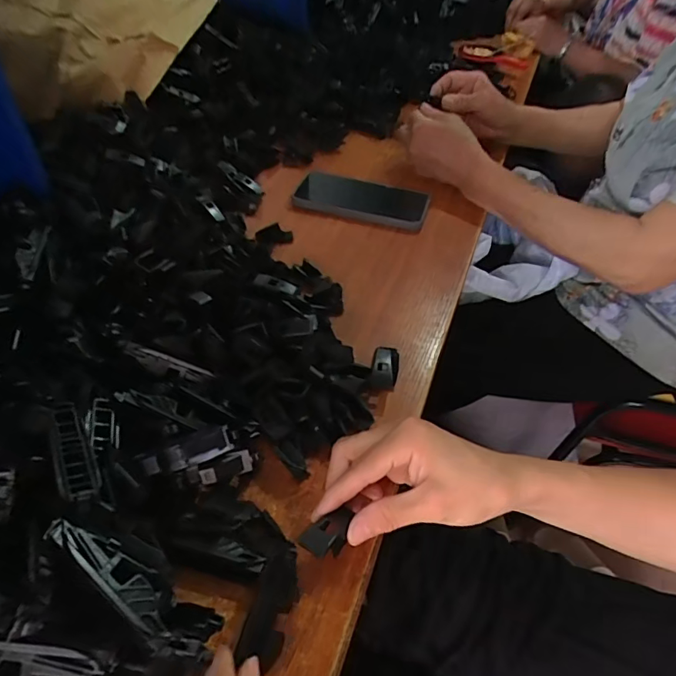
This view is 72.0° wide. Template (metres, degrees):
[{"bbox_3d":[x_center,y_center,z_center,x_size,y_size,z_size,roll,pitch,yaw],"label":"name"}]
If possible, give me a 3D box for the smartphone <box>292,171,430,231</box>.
[{"bbox_3d":[0.026,-0.175,0.588,0.170,0.014,0.087,16,47,11],"label":"smartphone"}]

